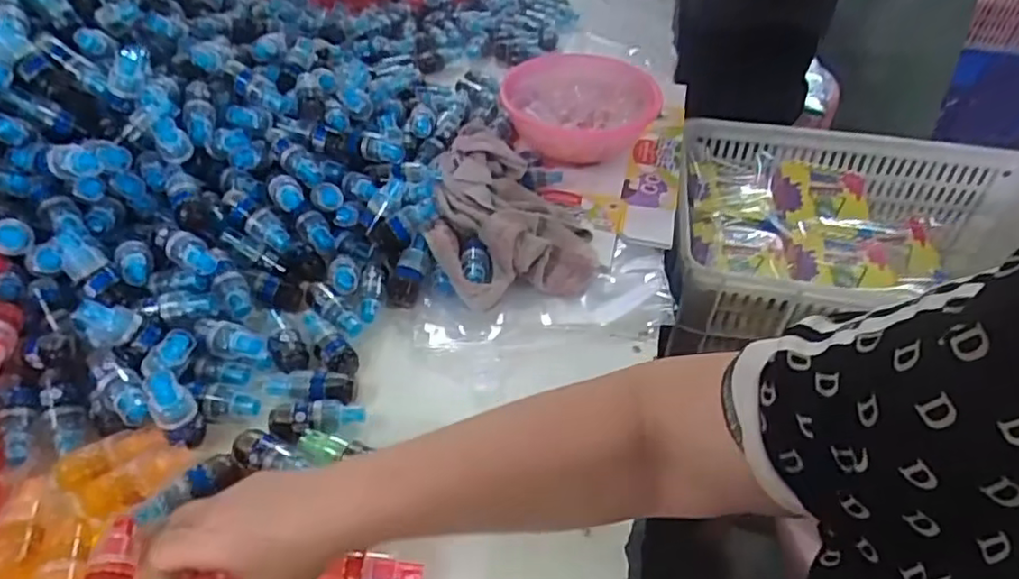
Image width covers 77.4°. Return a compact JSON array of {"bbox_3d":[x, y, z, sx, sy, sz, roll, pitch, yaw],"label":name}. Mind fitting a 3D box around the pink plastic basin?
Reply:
[{"bbox_3d":[0.097,-0.251,0.885,0.204,0.079,0.223,1,44,-1],"label":"pink plastic basin"}]

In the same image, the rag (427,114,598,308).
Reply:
[{"bbox_3d":[-0.008,-0.100,0.724,0.167,0.072,0.250,-7,45,-9],"label":"rag"}]

